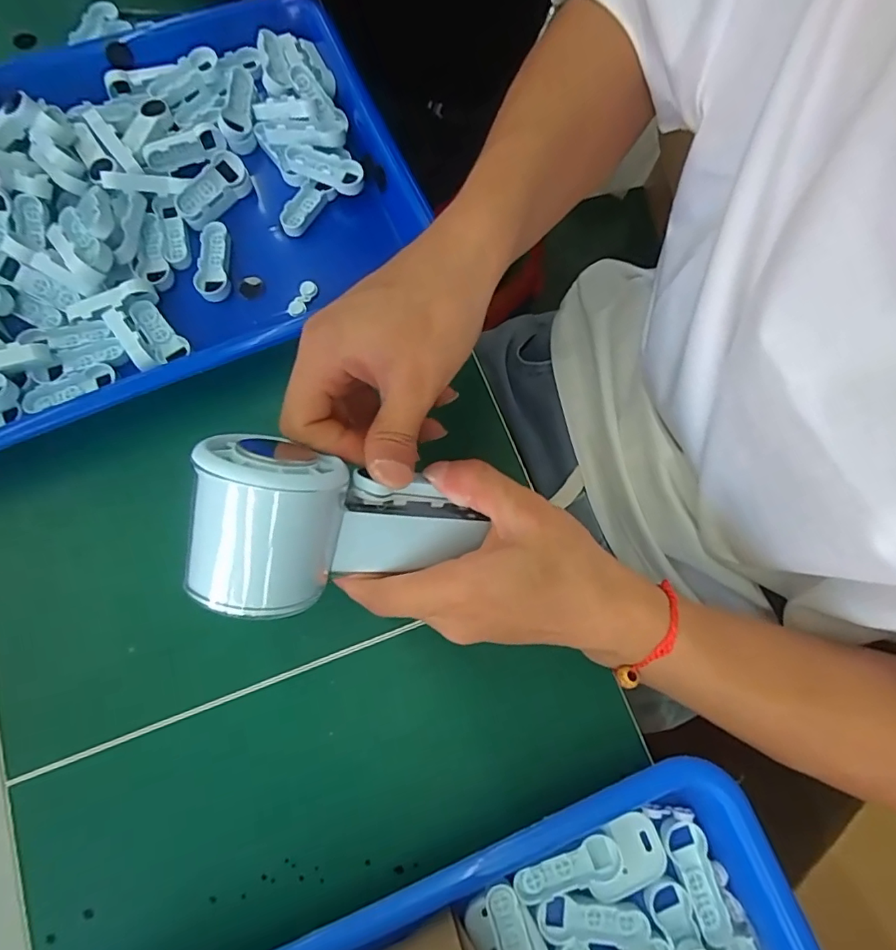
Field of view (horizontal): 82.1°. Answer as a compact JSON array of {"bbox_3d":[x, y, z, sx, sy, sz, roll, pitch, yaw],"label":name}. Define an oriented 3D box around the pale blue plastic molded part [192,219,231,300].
[{"bbox_3d":[-0.144,-0.131,0.316,0.020,0.012,0.051,-6,76,-3],"label":"pale blue plastic molded part"}]

